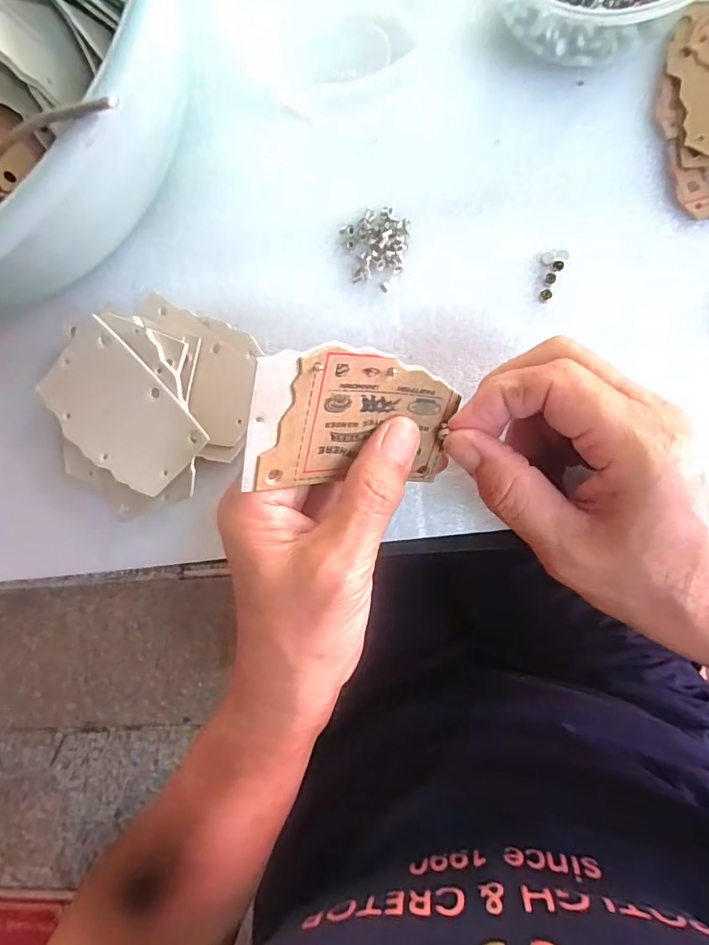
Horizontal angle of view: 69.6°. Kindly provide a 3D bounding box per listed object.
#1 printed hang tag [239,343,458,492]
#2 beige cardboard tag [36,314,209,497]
[{"bbox_3d":[0.001,-0.019,0.191,0.081,0.004,0.054,-2,121,-26],"label":"printed hang tag"},{"bbox_3d":[-0.117,-0.029,0.253,0.053,0.005,0.083,-45,85,11],"label":"beige cardboard tag"}]

